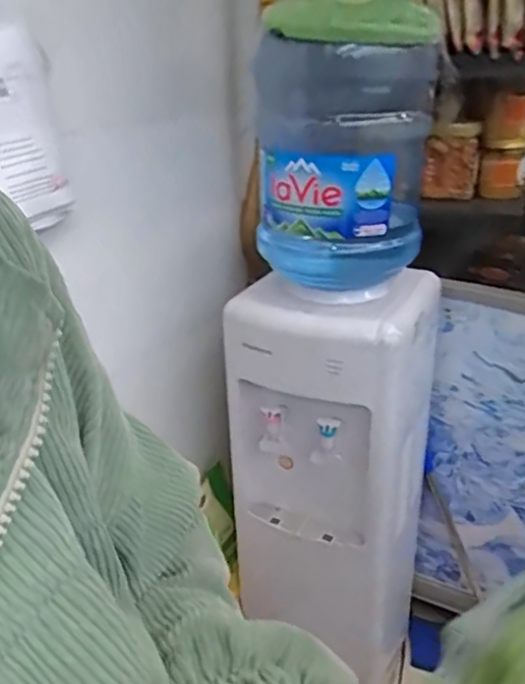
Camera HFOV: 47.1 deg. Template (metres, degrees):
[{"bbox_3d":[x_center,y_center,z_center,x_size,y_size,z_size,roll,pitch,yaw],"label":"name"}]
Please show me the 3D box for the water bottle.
[{"bbox_3d":[0.125,-0.295,0.991,0.266,0.344,0.281,3,25,10],"label":"water bottle"}]

